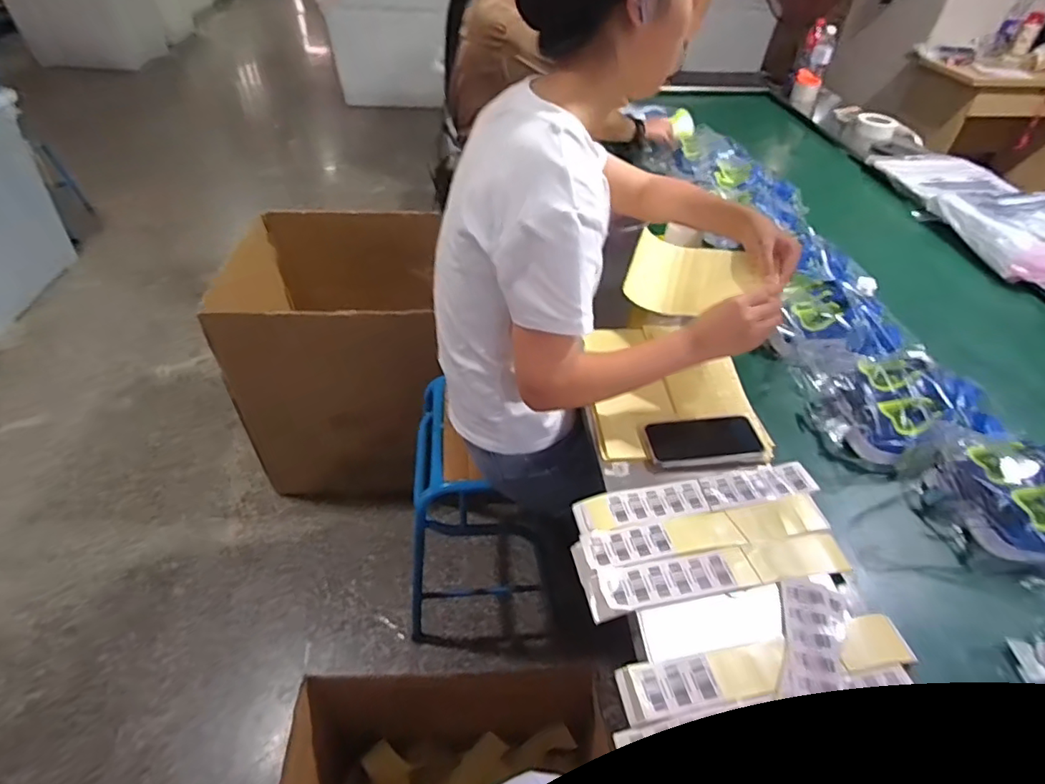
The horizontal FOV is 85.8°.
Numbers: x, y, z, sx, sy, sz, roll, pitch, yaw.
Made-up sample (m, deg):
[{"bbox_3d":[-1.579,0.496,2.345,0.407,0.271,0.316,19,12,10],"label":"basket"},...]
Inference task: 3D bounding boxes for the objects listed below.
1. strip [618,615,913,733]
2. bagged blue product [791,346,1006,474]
[{"bbox_3d":[0.256,0.284,0.583,0.319,0.014,0.053,-6,44,-11],"label":"strip"},{"bbox_3d":[0.561,0.008,0.858,0.263,0.105,0.215,-9,45,-11],"label":"bagged blue product"}]

